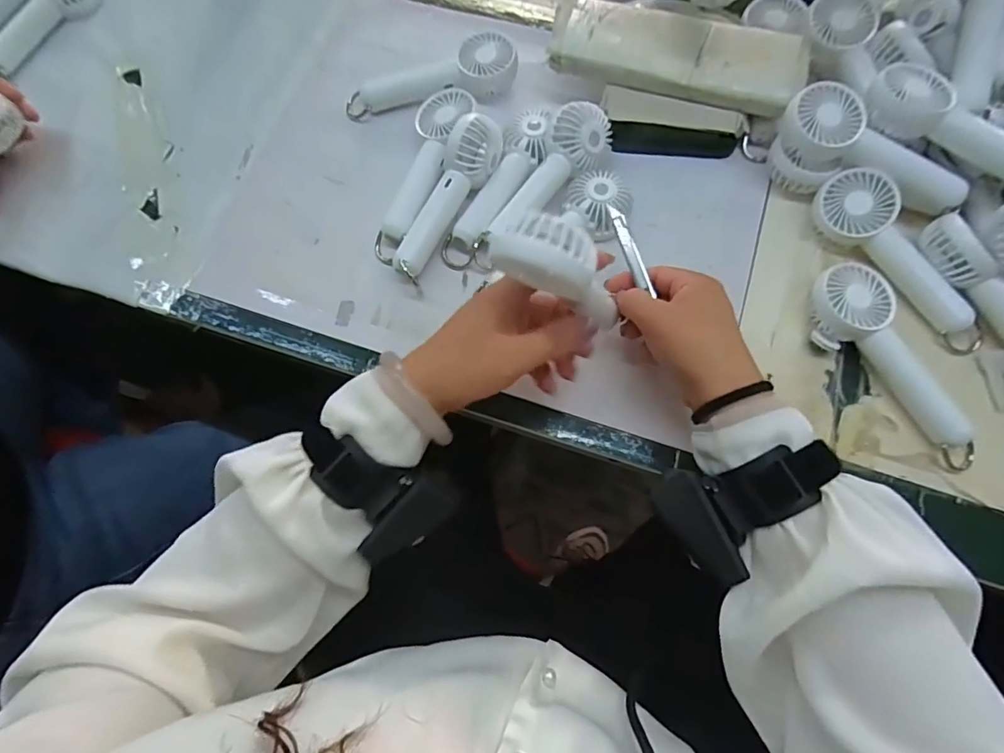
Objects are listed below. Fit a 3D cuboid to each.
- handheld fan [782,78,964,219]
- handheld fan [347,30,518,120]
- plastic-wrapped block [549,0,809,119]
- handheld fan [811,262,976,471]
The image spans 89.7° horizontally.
[{"bbox_3d":[0.288,-0.174,0.391,0.142,0.030,0.049,40,76,14],"label":"handheld fan"},{"bbox_3d":[-0.067,-0.278,0.481,0.161,0.033,0.050,-18,71,-4],"label":"handheld fan"},{"bbox_3d":[0.151,-0.283,0.441,0.209,0.019,0.079,12,69,8],"label":"plastic-wrapped block"},{"bbox_3d":[0.284,-0.008,0.371,0.058,0.034,0.158,-20,71,-5],"label":"handheld fan"}]

